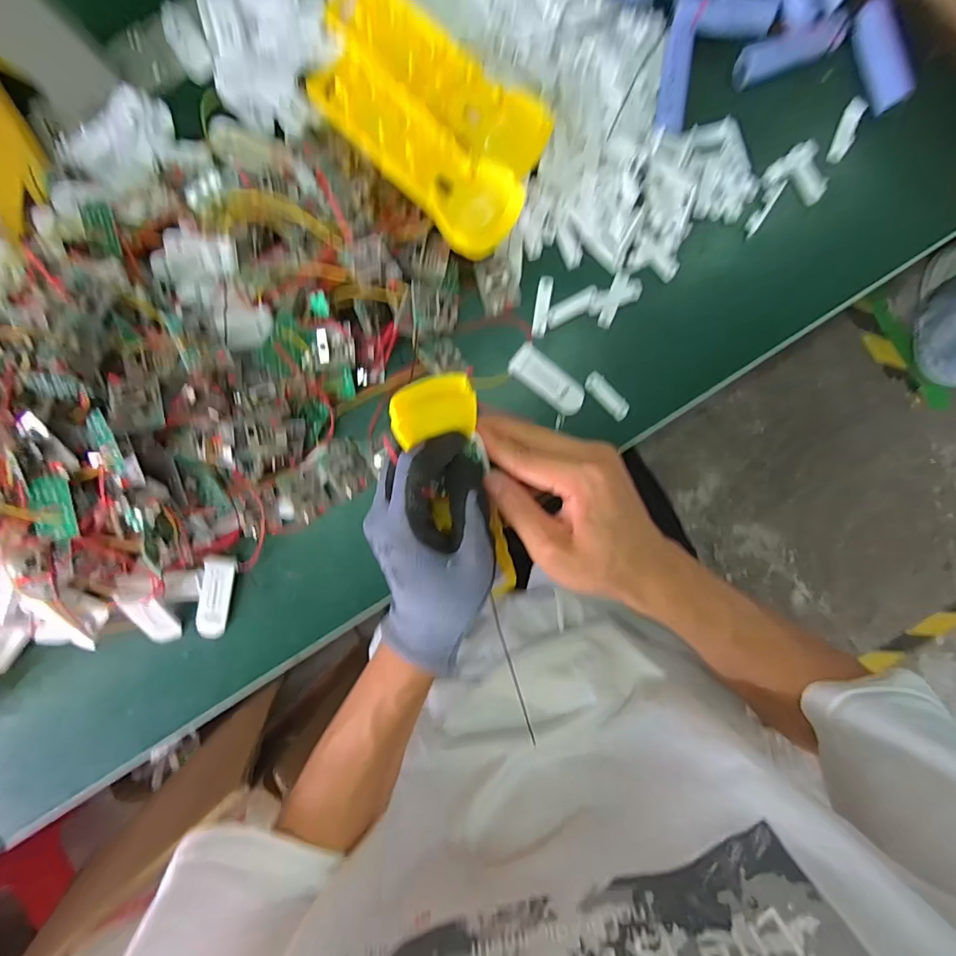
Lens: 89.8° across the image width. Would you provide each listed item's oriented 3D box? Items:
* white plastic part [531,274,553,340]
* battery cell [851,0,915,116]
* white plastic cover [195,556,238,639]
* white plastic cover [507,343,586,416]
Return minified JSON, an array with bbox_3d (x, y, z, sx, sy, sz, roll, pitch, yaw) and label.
[{"bbox_3d":[0.046,-0.122,0.341,0.010,0.005,0.042,9,92,2],"label":"white plastic part"},{"bbox_3d":[0.266,-0.280,0.321,0.019,0.022,0.069,-17,91,3],"label":"battery cell"},{"bbox_3d":[-0.192,0.087,0.351,0.019,0.011,0.062,14,92,2],"label":"white plastic cover"},{"bbox_3d":[0.049,-0.069,0.342,0.058,0.006,0.025,40,93,0],"label":"white plastic cover"}]

